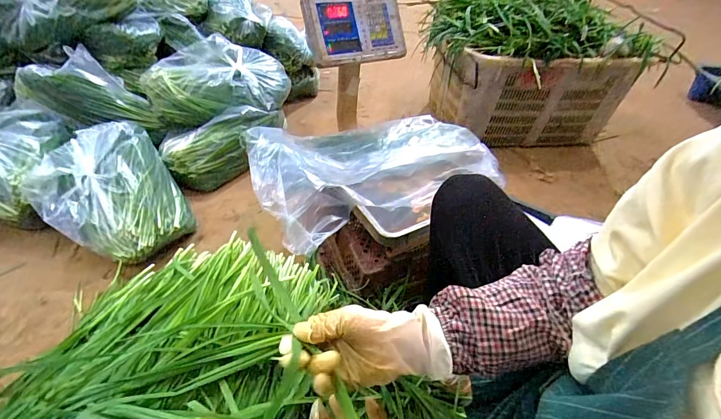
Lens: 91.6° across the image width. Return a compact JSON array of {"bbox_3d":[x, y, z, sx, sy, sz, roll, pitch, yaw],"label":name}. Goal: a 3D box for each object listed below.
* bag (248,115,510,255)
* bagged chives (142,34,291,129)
[{"bbox_3d":[0.004,-0.108,0.764,0.462,0.158,0.318,-17,48,-20],"label":"bag"},{"bbox_3d":[-0.477,-0.440,1.209,0.466,0.181,0.249,-15,48,-19],"label":"bagged chives"}]

